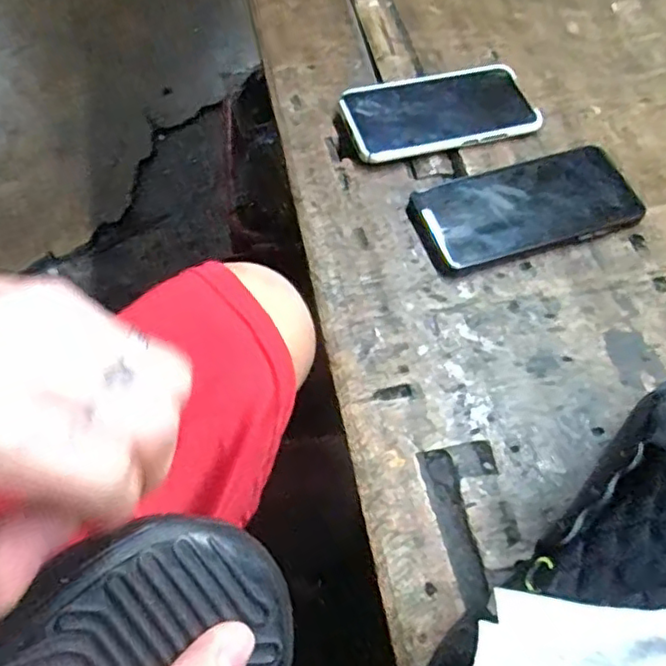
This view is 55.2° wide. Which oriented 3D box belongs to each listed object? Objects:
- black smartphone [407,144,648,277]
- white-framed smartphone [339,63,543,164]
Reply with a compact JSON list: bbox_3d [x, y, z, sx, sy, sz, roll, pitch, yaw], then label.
[{"bbox_3d":[0.149,-0.097,0.491,0.173,0.012,0.078,-16,63,-11],"label":"black smartphone"},{"bbox_3d":[0.089,-0.186,0.530,0.158,0.010,0.076,-14,70,-12],"label":"white-framed smartphone"}]

